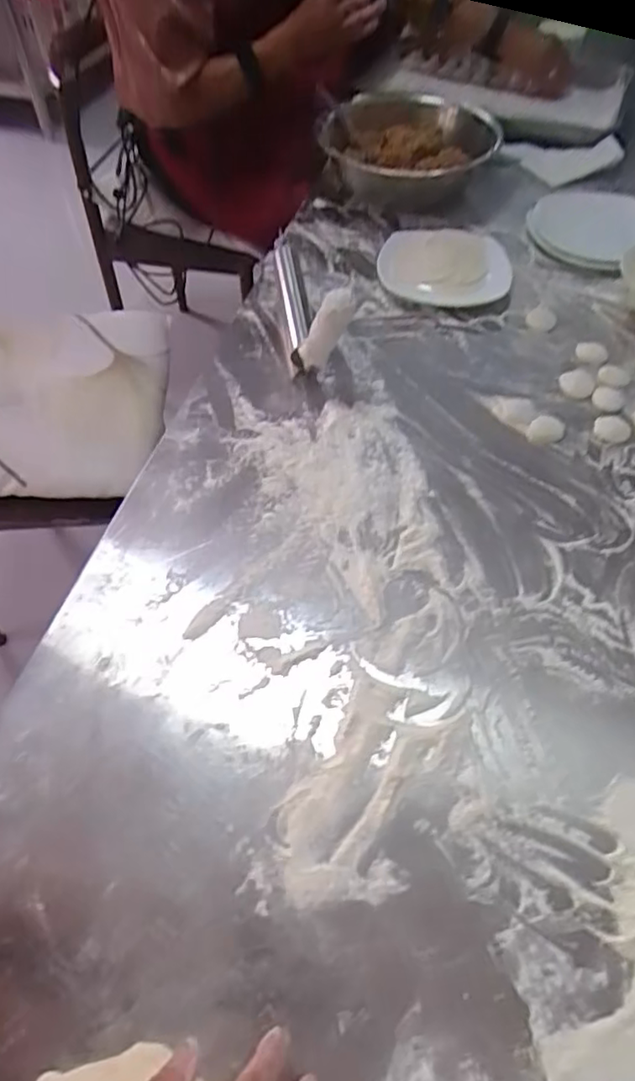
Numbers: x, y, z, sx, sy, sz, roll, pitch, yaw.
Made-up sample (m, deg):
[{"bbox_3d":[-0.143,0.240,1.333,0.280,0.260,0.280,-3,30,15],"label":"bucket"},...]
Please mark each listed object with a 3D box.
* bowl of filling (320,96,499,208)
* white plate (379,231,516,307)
[{"bbox_3d":[0.150,-0.644,1.018,0.250,0.090,0.257,0,55,0],"label":"bowl of filling"},{"bbox_3d":[0.184,-0.403,0.890,0.182,0.024,0.175,9,55,6],"label":"white plate"}]

